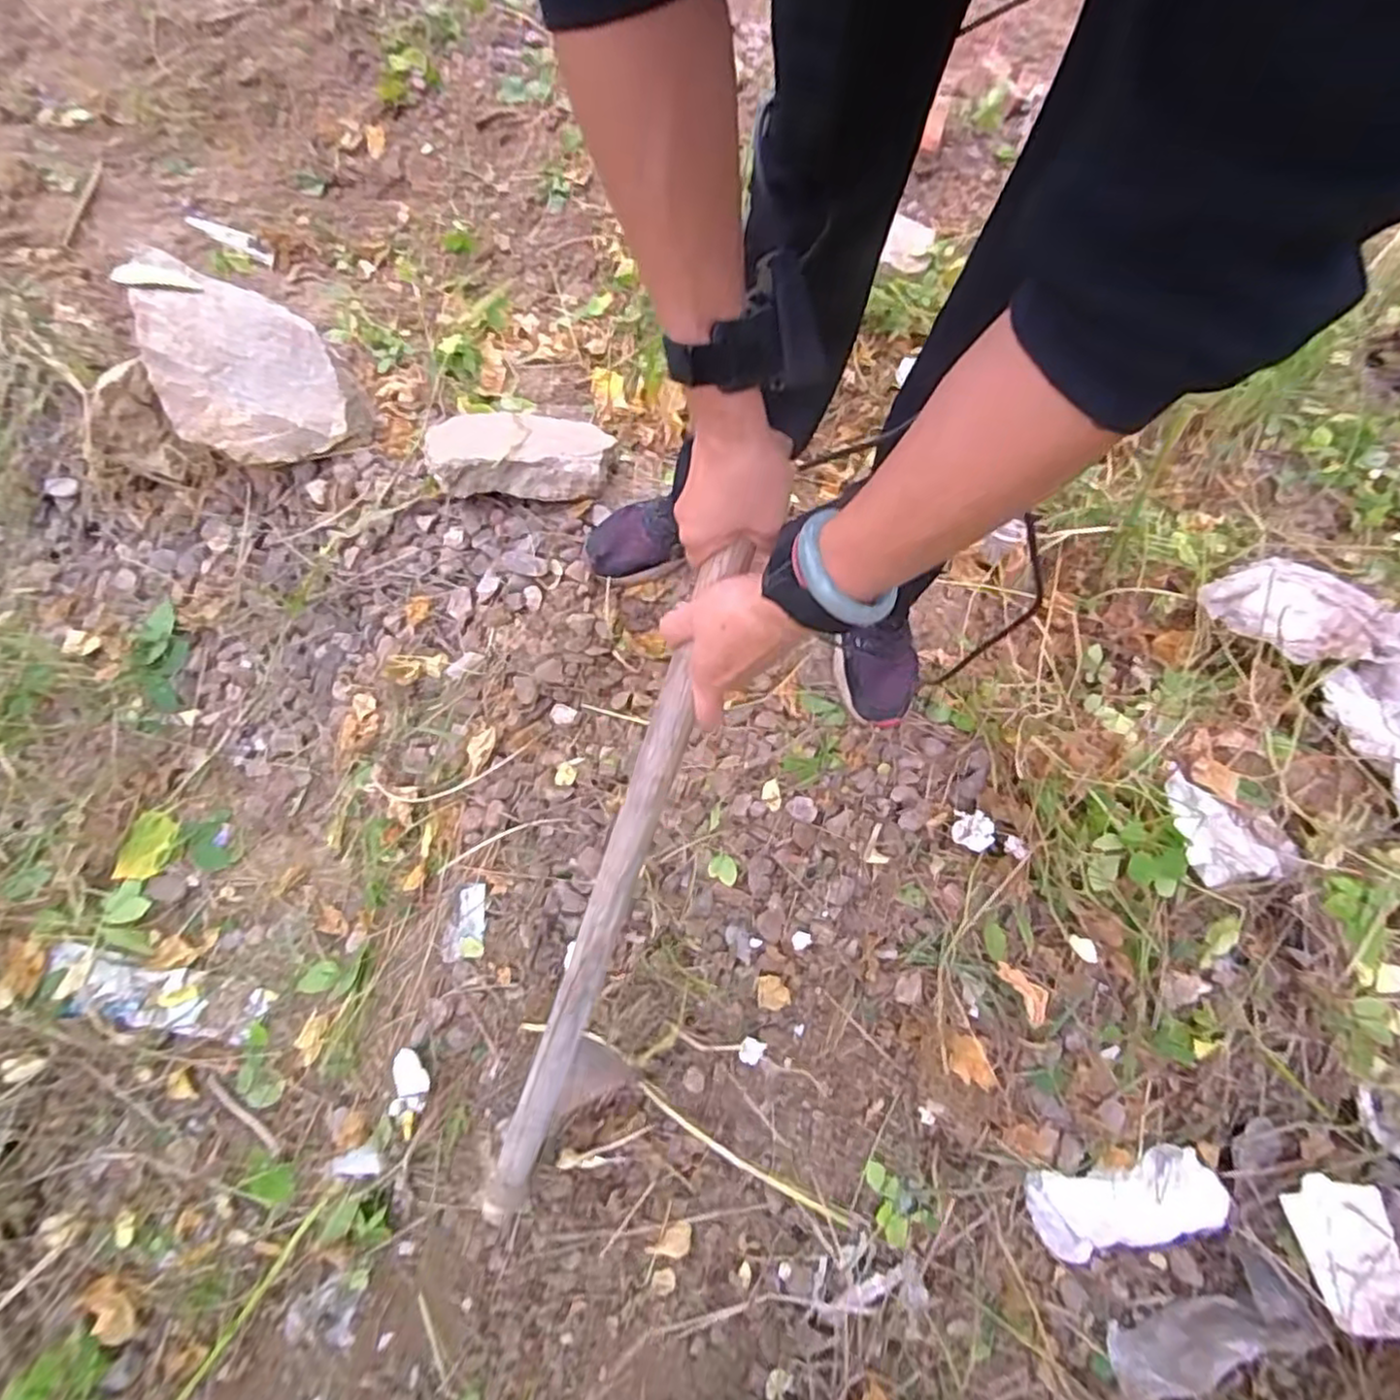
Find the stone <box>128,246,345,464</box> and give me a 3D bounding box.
[{"bbox_3d":[-0.540,-0.389,0.828,0.216,0.081,0.231,5,72,-43],"label":"stone"}]

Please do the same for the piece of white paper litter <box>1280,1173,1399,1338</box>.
[{"bbox_3d":[0.562,0.481,0.605,0.071,0.023,0.124,-17,84,15],"label":"piece of white paper litter"}]

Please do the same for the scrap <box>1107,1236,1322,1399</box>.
[{"bbox_3d":[0.462,0.580,0.639,0.181,0.033,0.079,-22,68,-12],"label":"scrap"}]

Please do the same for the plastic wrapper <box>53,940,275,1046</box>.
[{"bbox_3d":[-0.574,0.308,0.734,0.231,0.008,0.061,12,65,3],"label":"plastic wrapper"}]

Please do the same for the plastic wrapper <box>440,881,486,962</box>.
[{"bbox_3d":[-0.254,0.246,0.774,0.040,0.012,0.083,9,65,1],"label":"plastic wrapper"}]

